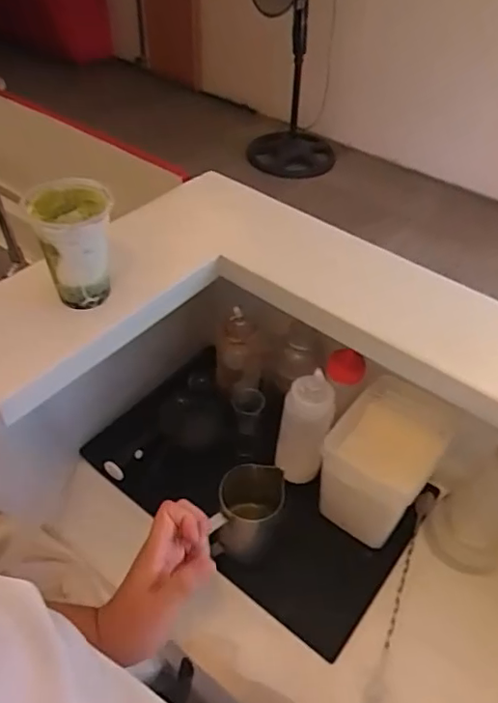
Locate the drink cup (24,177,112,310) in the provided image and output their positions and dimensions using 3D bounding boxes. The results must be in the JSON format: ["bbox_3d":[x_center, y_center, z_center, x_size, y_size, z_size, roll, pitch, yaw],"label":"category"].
[{"bbox_3d":[-0.185,-0.118,0.608,0.084,0.118,0.093,-11,48,-13],"label":"drink cup"}]

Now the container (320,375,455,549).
[{"bbox_3d":[0.175,0.146,0.735,0.120,0.149,0.146,31,52,25],"label":"container"}]

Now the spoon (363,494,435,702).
[{"bbox_3d":[0.193,0.303,0.697,0.023,0.017,0.306,19,48,15],"label":"spoon"}]

